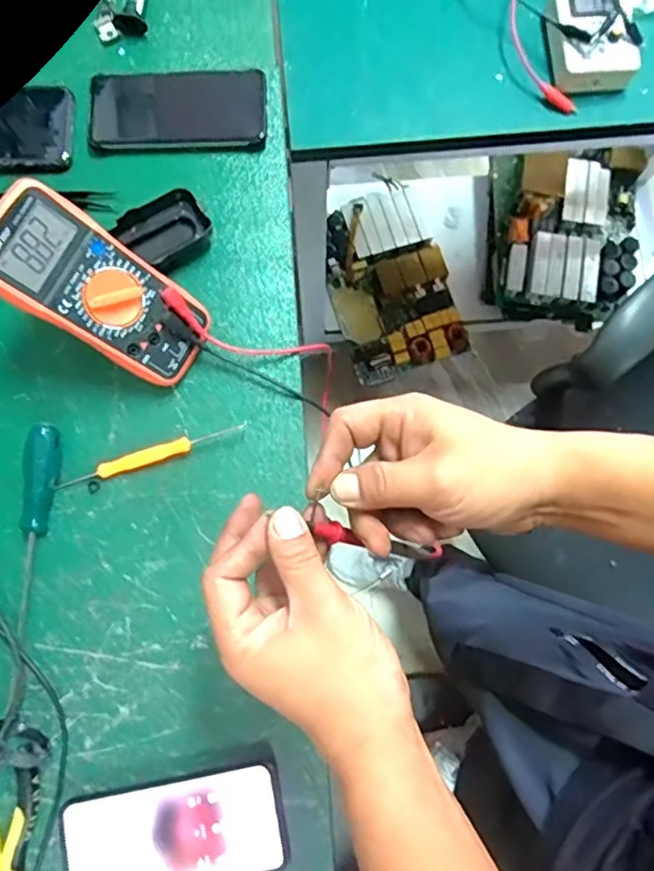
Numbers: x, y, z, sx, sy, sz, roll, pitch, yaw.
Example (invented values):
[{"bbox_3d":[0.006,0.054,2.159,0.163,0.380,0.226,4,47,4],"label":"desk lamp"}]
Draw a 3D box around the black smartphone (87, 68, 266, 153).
[{"bbox_3d":[-0.138,-0.299,0.550,0.159,0.006,0.083,-1,80,-1],"label":"black smartphone"}]

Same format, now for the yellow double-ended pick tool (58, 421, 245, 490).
[{"bbox_3d":[-0.144,0.018,0.494,0.161,0.015,0.013,-19,81,-4],"label":"yellow double-ended pick tool"}]

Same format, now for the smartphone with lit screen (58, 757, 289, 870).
[{"bbox_3d":[-0.113,0.295,0.442,0.160,0.016,0.077,-13,80,-3],"label":"smartphone with lit screen"}]

